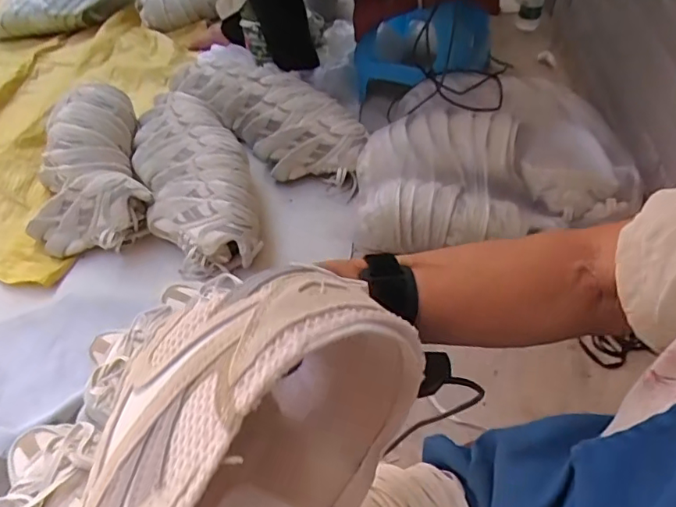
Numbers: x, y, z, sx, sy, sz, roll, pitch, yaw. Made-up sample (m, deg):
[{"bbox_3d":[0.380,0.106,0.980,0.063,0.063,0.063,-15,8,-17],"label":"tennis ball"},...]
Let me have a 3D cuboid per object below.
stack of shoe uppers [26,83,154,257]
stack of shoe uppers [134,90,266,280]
[{"bbox_3d":[-0.515,-0.169,1.121,0.227,0.146,0.423,-16,50,-14],"label":"stack of shoe uppers"},{"bbox_3d":[-0.297,-0.160,1.124,0.209,0.137,0.507,-16,50,-14],"label":"stack of shoe uppers"}]

